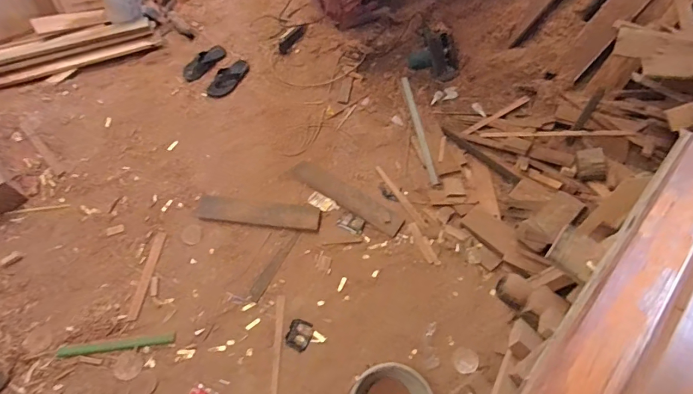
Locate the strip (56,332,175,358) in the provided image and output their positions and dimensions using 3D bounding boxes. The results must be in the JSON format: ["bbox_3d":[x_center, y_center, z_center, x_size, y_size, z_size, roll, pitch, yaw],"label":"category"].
[{"bbox_3d":[-0.835,0.542,1.450,0.405,0.018,0.034,-5,62,-7],"label":"strip"}]

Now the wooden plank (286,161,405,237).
[{"bbox_3d":[-0.004,-0.008,1.774,0.561,0.012,0.104,31,64,13],"label":"wooden plank"}]

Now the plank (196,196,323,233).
[{"bbox_3d":[-0.372,0.072,1.720,0.522,0.015,0.114,7,61,0],"label":"plank"}]

